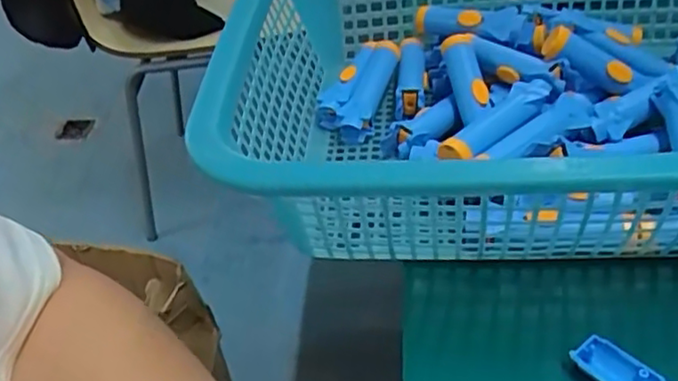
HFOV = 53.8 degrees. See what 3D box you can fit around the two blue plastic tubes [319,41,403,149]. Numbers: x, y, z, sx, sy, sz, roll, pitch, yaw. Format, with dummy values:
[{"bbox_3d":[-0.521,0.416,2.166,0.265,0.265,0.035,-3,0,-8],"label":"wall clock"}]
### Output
[{"bbox_3d":[0.012,-0.067,0.446,0.041,0.032,0.090,8,44,17],"label":"two blue plastic tubes"}]

